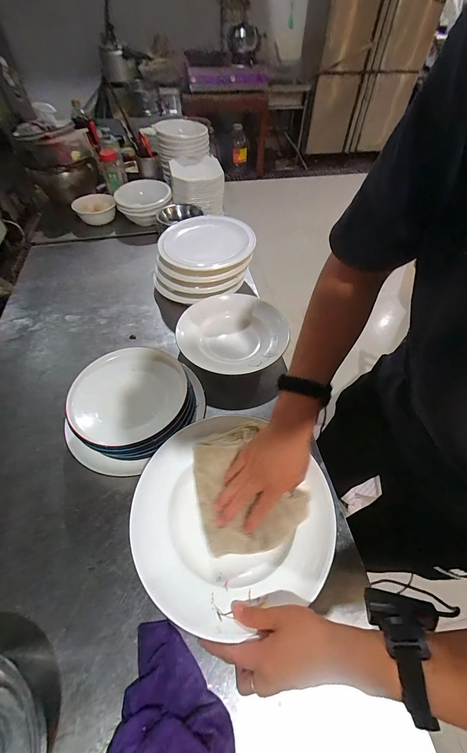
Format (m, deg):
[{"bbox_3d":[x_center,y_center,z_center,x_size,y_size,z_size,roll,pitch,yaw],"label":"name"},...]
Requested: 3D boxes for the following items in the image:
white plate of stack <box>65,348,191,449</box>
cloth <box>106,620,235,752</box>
[{"bbox_3d":[-0.209,0.029,0.577,0.229,0.032,0.210,0,53,0],"label":"white plate of stack"},{"bbox_3d":[-0.094,0.463,0.370,0.141,0.030,0.195,-38,62,-25],"label":"cloth"}]

